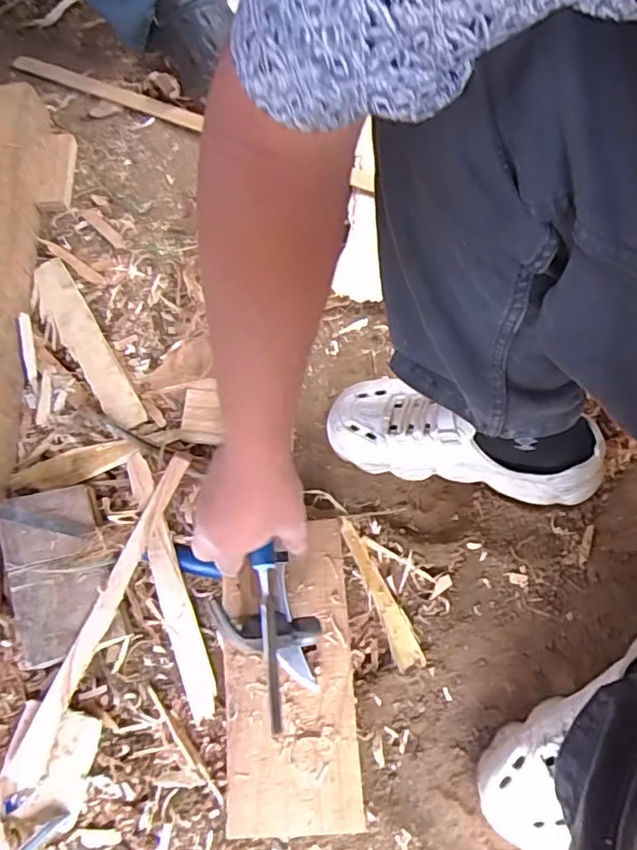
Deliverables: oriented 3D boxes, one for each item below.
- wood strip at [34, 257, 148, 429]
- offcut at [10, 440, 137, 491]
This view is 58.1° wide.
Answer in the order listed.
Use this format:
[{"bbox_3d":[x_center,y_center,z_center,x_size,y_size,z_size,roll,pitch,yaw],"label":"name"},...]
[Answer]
[{"bbox_3d":[-0.284,-0.104,0.693,0.046,0.014,0.267,-30,70,-13],"label":"wood strip"},{"bbox_3d":[-0.268,0.044,0.628,0.132,0.009,0.037,-20,68,-9],"label":"offcut"}]

